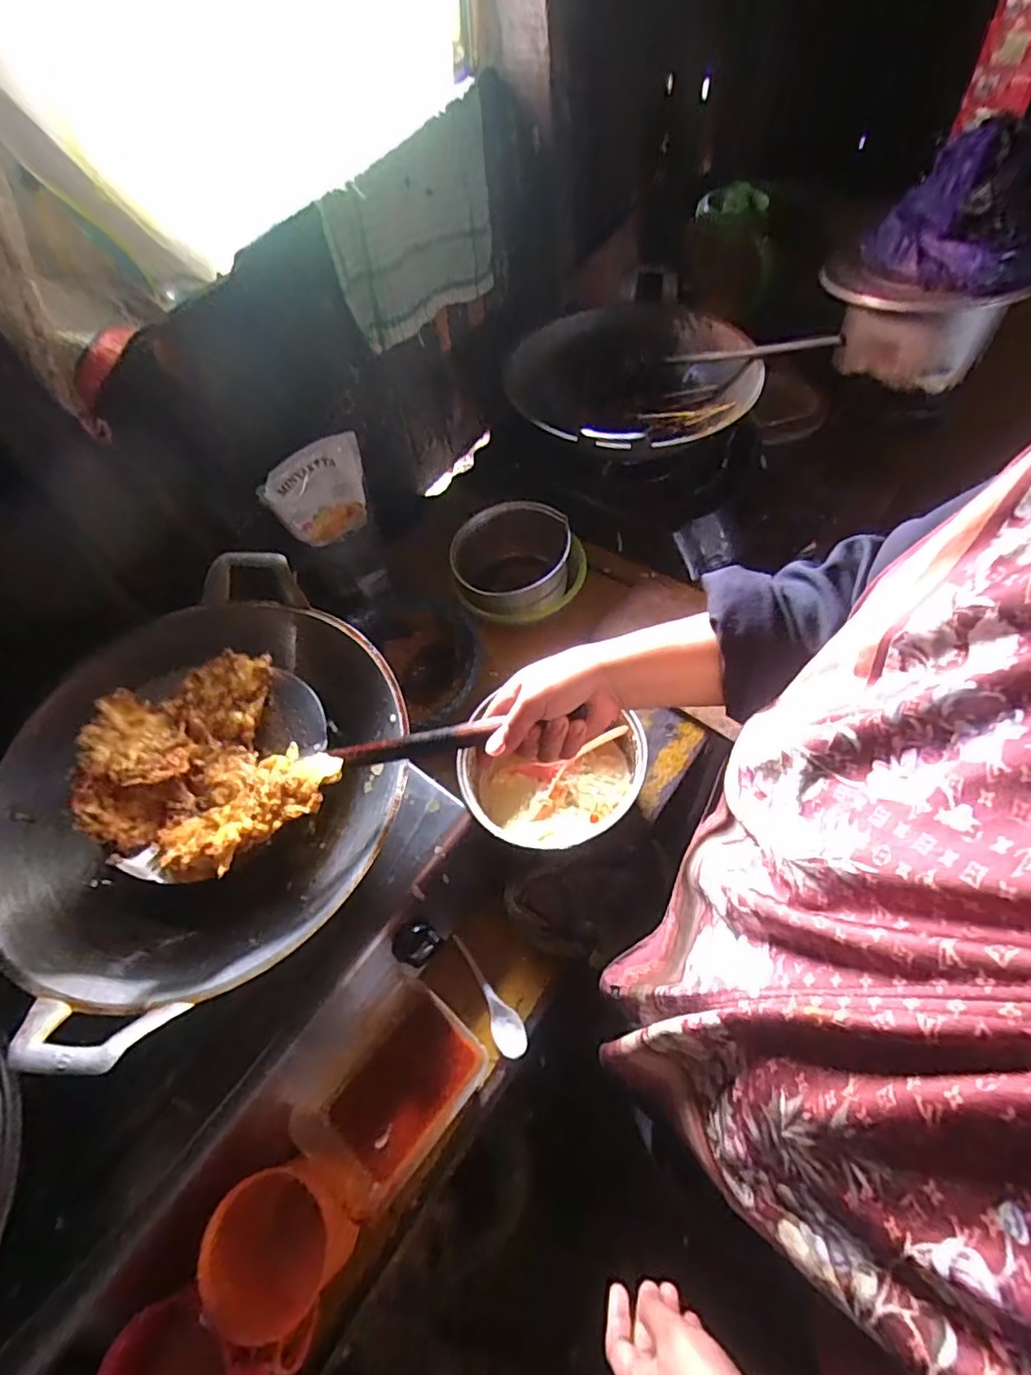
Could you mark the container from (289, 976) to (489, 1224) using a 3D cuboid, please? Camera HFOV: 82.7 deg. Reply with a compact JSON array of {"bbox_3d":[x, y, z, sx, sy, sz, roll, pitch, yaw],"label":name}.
[{"bbox_3d":[-0.120,0.404,0.586,0.124,0.057,0.176,35,66,24],"label":"container"}]

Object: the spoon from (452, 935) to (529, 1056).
[{"bbox_3d":[-0.030,0.333,0.635,0.034,0.027,0.131,-29,59,-14],"label":"spoon"}]

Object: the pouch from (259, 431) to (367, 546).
[{"bbox_3d":[-0.246,-0.244,0.741,0.130,0.117,0.018,-28,42,-12],"label":"pouch"}]

